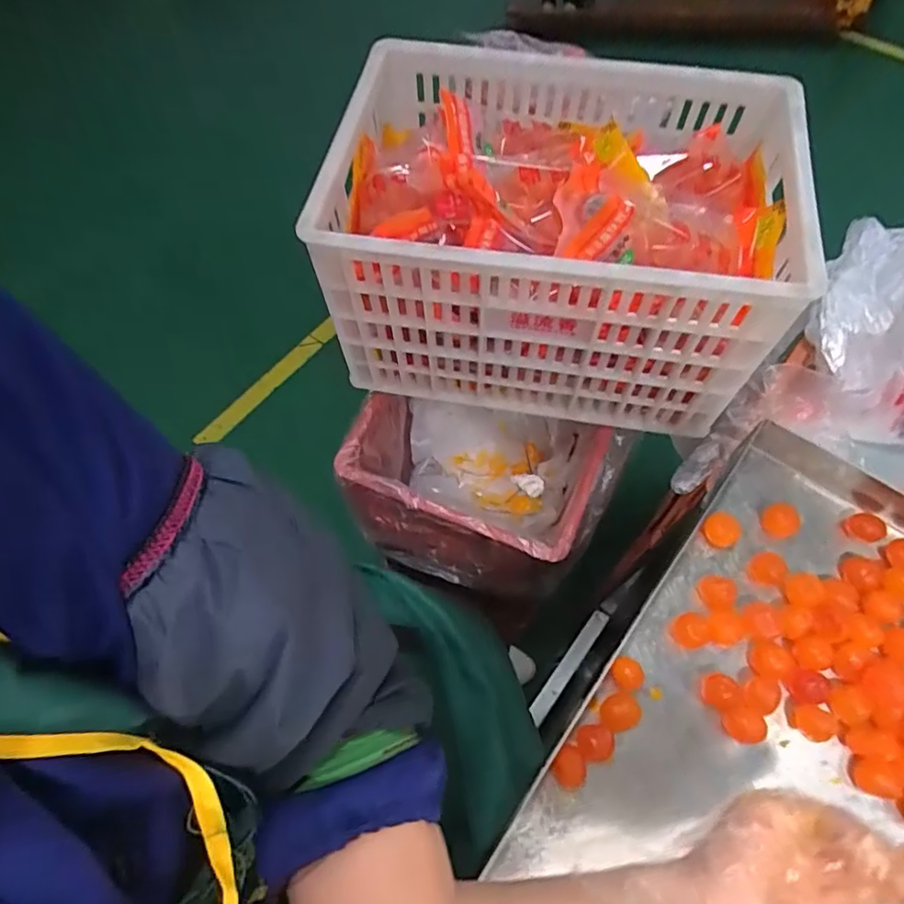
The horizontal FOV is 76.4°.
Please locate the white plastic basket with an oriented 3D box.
[{"bbox_3d":[0.116,-0.243,0.673,0.459,0.273,0.305,8,65,6],"label":"white plastic basket"}]

